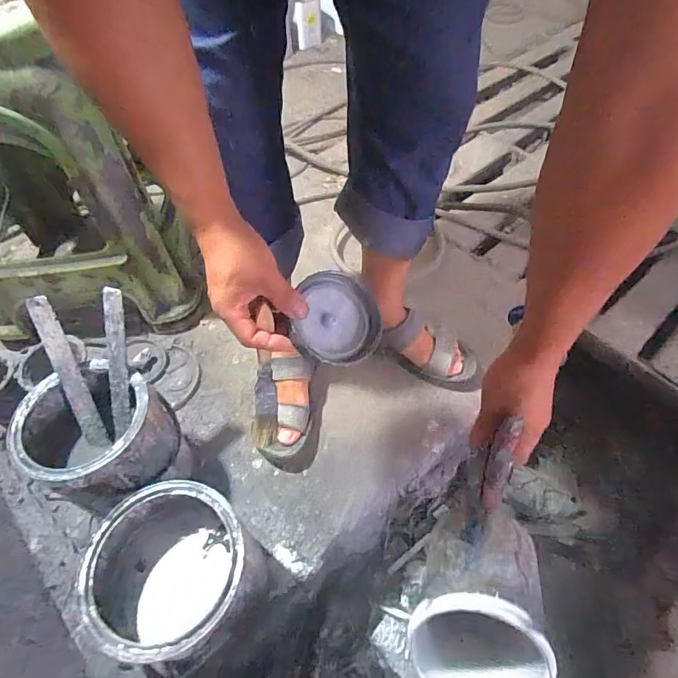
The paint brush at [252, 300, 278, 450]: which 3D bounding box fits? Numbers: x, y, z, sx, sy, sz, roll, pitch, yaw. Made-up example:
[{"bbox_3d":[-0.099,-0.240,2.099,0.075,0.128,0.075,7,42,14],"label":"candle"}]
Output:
[{"bbox_3d":[-0.077,0.043,0.462,0.024,0.164,0.019,6,22,5],"label":"paint brush"}]

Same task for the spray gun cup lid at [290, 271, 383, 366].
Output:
[{"bbox_3d":[0.000,-0.019,0.468,0.096,0.016,0.104,11,65,-24],"label":"spray gun cup lid"}]

